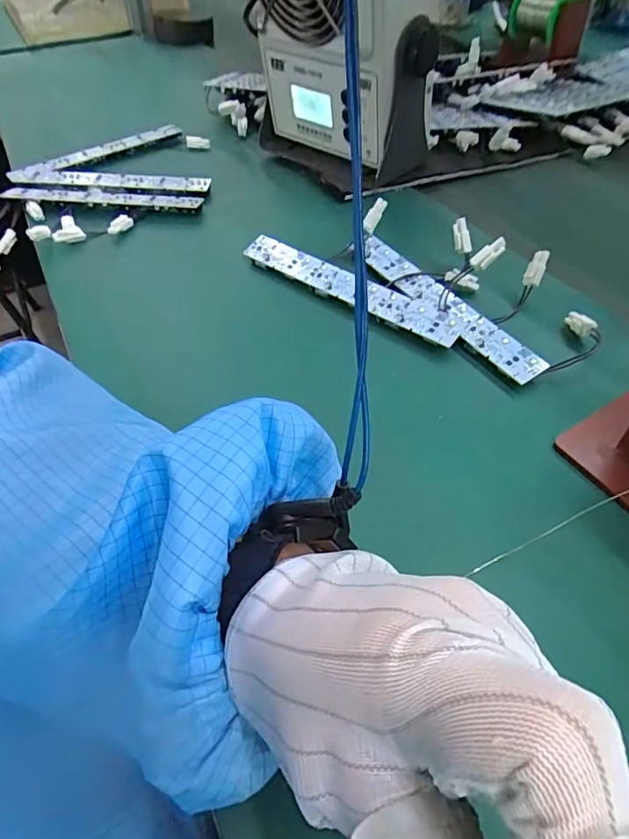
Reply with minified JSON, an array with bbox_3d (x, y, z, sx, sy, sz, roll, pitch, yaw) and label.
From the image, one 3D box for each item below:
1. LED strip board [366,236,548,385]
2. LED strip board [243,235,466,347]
[{"bbox_3d":[0.091,-0.088,0.374,0.029,0.006,0.179,-25,53,-20],"label":"LED strip board"},{"bbox_3d":[0.022,-0.102,0.387,0.188,0.009,0.029,30,66,29],"label":"LED strip board"}]

